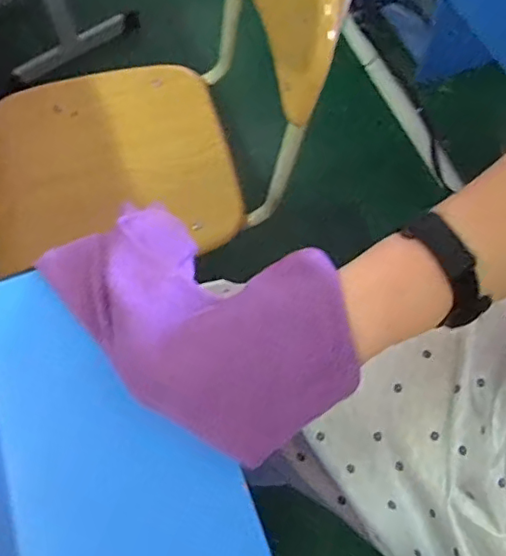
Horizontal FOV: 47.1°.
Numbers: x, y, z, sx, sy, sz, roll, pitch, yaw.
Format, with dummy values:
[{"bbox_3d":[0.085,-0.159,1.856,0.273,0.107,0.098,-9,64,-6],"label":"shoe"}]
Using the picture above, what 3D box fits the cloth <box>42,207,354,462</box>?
[{"bbox_3d":[-0.046,0.026,0.431,0.251,0.068,0.134,25,69,30],"label":"cloth"}]

